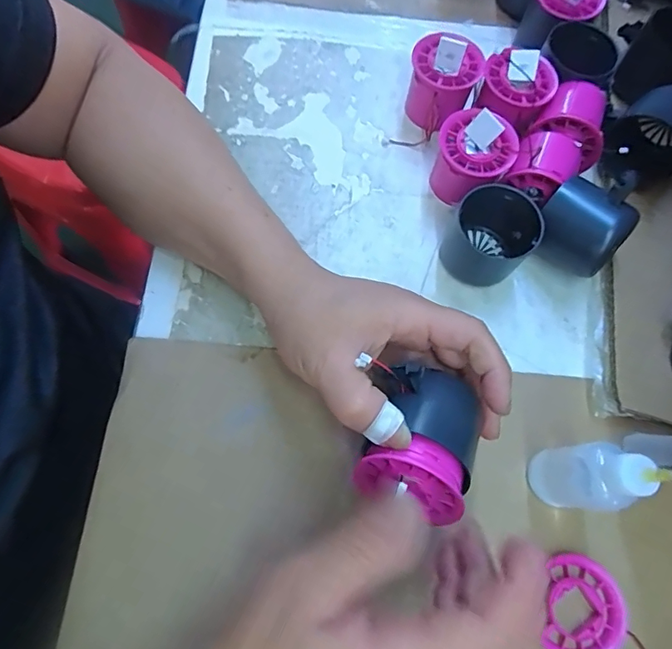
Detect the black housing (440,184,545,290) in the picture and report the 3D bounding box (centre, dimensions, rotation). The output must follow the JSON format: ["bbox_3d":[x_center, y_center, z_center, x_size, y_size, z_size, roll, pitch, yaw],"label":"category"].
[{"bbox_3d":[0.111,-0.062,0.333,0.059,0.049,0.055,28,72,5],"label":"black housing"}]

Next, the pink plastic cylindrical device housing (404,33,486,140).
[{"bbox_3d":[0.082,-0.187,0.364,0.052,0.060,0.054,1,72,-4],"label":"pink plastic cylindrical device housing"}]

